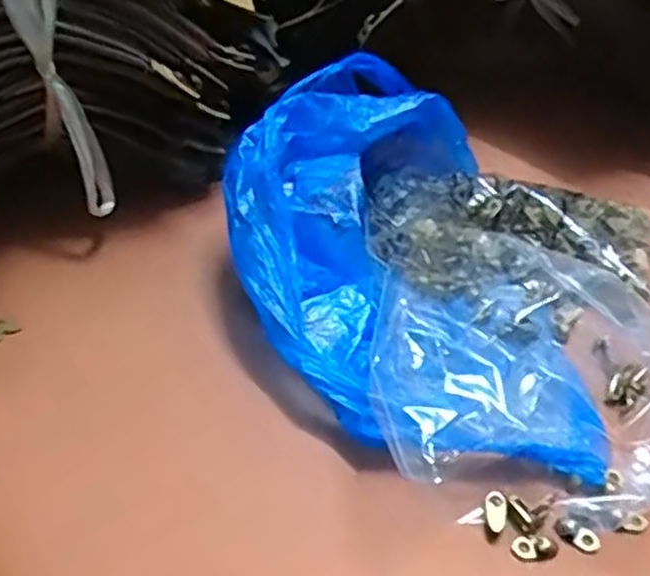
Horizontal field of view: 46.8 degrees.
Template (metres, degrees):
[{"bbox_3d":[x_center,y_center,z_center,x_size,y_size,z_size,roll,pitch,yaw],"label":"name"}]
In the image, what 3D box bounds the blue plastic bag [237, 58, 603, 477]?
[{"bbox_3d":[0.036,-0.019,0.377,0.158,0.066,0.243,-7,47,-9],"label":"blue plastic bag"}]

